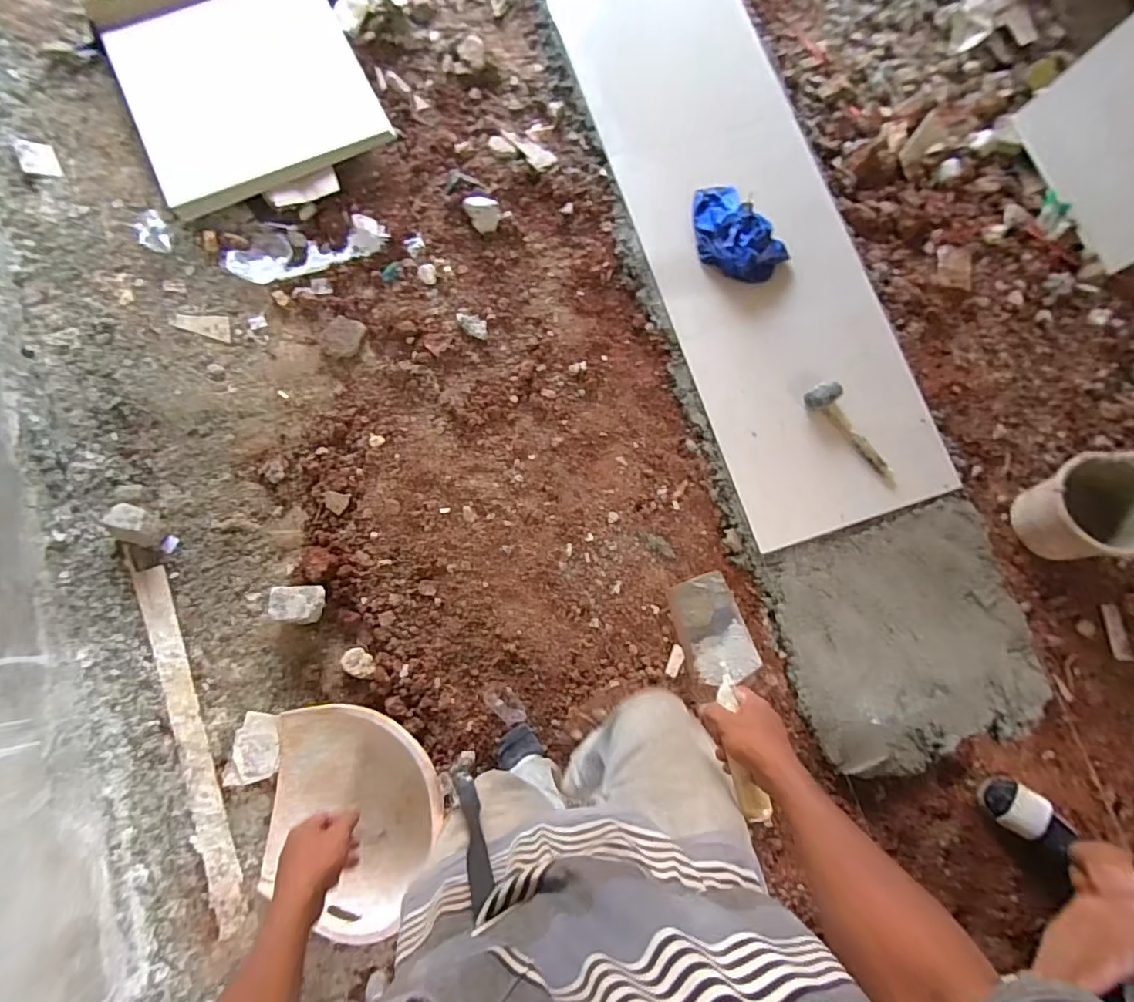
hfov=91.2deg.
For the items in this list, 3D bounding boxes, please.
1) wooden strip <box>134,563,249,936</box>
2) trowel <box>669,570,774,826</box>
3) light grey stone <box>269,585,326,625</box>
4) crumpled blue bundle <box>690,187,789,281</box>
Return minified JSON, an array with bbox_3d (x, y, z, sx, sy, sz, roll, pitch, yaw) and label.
[{"bbox_3d":[-0.844,0.533,1.246,0.063,0.014,0.796,-17,79,-22],"label":"wooden strip"},{"bbox_3d":[0.200,0.233,0.693,0.087,0.062,0.289,-3,55,-4],"label":"trowel"},{"bbox_3d":[-0.619,0.240,1.285,0.108,0.069,0.085,0,79,-5],"label":"light grey stone"},{"bbox_3d":[0.457,-0.741,1.513,0.208,0.078,0.310,-40,87,-8],"label":"crumpled blue bundle"}]

